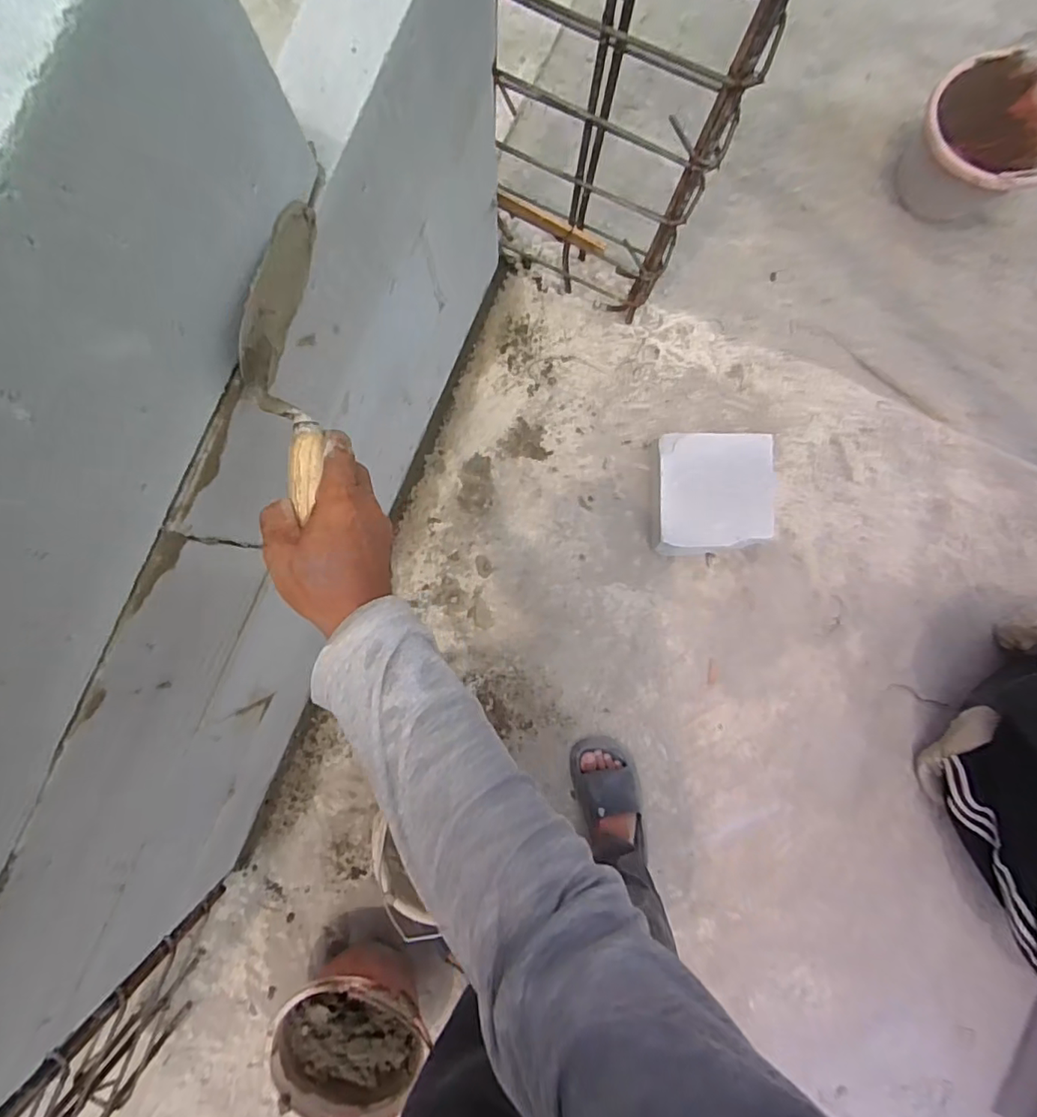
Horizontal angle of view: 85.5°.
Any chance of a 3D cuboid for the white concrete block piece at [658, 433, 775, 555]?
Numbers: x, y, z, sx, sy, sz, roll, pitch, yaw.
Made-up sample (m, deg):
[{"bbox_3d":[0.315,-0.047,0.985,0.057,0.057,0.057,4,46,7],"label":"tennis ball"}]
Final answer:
[{"bbox_3d":[0.345,-0.114,1.004,0.204,0.084,0.206,2,88,-1],"label":"white concrete block piece"}]

